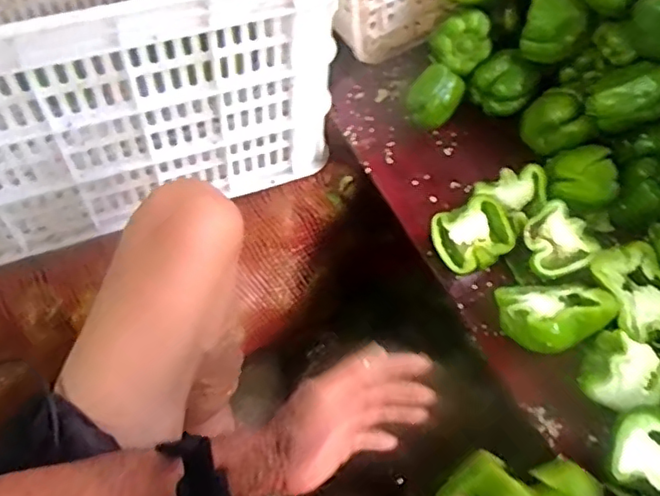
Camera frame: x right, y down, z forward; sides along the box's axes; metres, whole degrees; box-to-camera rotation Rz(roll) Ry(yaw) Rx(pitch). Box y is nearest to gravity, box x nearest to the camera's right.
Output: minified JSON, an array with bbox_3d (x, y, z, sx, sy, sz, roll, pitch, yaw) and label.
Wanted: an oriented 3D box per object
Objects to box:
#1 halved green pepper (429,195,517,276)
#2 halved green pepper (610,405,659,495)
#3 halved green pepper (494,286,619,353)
[{"bbox_3d":[0.149,-0.013,0.630,0.073,0.031,0.068,-15,66,-4],"label":"halved green pepper"},{"bbox_3d":[0.287,0.182,0.534,0.073,0.032,0.074,-1,66,2],"label":"halved green pepper"},{"bbox_3d":[0.220,0.063,0.600,0.103,0.035,0.075,-12,29,-16],"label":"halved green pepper"}]

